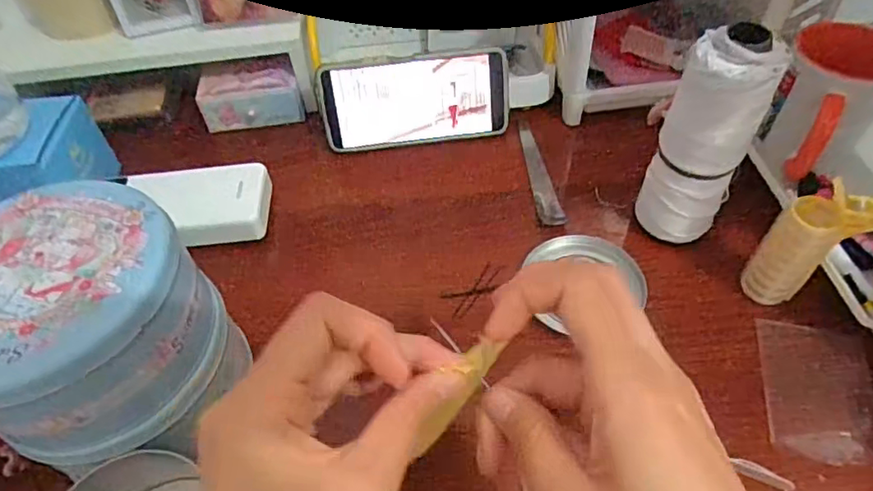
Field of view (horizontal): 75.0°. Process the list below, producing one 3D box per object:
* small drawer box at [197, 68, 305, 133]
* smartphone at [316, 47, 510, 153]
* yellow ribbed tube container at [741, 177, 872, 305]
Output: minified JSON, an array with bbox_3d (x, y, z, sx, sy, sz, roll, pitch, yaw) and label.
[{"bbox_3d":[-0.178,-0.140,0.550,0.092,0.046,0.029,-7,51,-2],"label":"small drawer box"},{"bbox_3d":[-0.019,-0.129,0.515,0.166,0.081,0.008,-7,31,-3],"label":"smartphone"},{"bbox_3d":[0.246,0.003,0.373,0.053,0.104,0.028,-3,51,1],"label":"yellow ribbed tube container"}]

